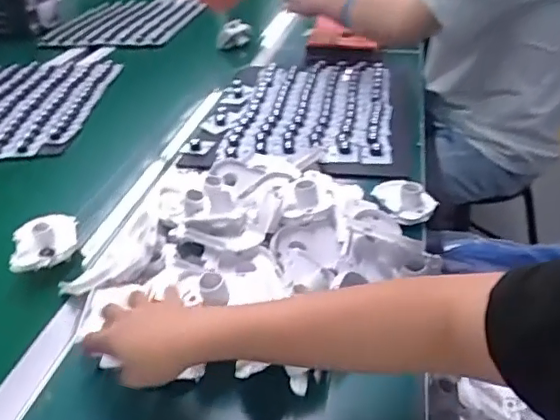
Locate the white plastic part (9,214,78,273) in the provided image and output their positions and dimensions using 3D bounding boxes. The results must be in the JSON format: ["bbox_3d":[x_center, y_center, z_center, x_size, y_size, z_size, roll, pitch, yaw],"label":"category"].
[{"bbox_3d":[-0.284,0.036,0.685,0.076,0.039,0.075,-14,34,-17],"label":"white plastic part"}]

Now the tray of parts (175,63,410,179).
[{"bbox_3d":[0.049,-0.176,1.027,0.357,0.052,0.427,5,33,12],"label":"tray of parts"}]

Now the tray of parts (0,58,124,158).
[{"bbox_3d":[-0.535,-0.215,1.119,0.356,0.024,0.445,0,32,5],"label":"tray of parts"}]

